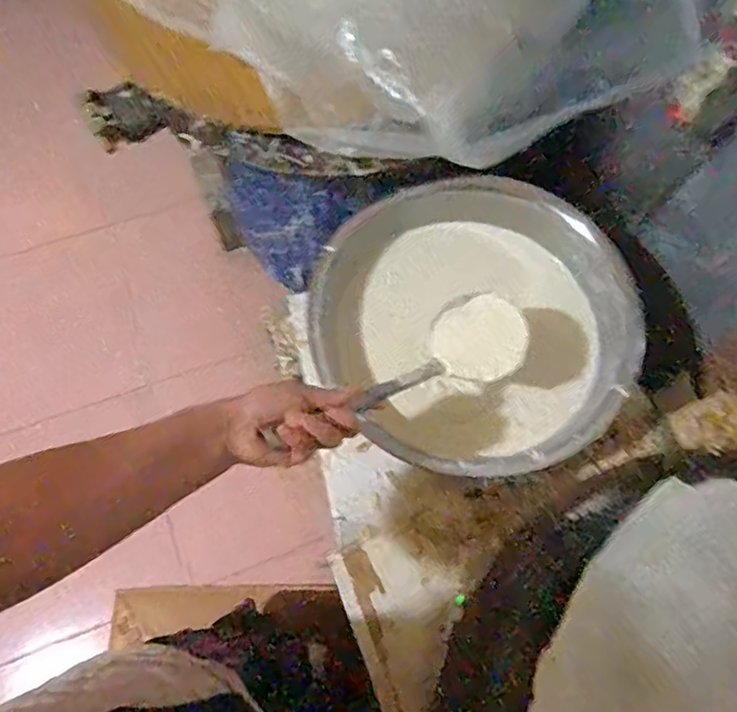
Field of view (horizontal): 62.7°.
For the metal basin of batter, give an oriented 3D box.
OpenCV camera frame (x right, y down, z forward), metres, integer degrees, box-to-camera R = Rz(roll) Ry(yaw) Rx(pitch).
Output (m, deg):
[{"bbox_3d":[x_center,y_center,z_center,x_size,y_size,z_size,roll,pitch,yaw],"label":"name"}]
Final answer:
[{"bbox_3d":[0.127,-0.025,0.804,0.357,0.128,0.375,0,68,0],"label":"metal basin of batter"}]

